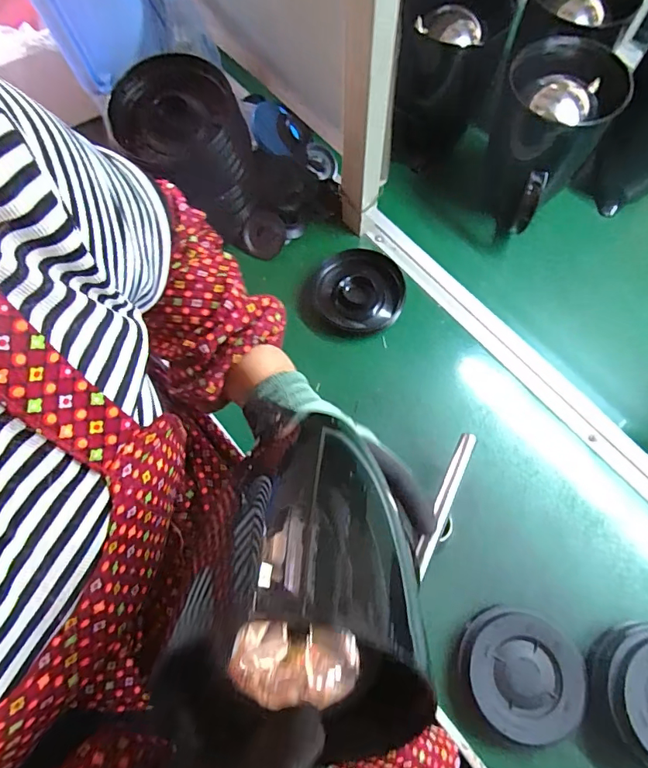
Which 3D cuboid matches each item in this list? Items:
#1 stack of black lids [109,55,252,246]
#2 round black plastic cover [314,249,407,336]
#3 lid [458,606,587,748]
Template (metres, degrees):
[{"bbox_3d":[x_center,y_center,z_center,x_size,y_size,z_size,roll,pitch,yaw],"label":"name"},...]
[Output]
[{"bbox_3d":[-0.164,-0.292,0.575,0.135,0.163,0.122,12,70,6],"label":"stack of black lids"},{"bbox_3d":[0.046,-0.124,0.606,0.117,0.028,0.109,0,70,1],"label":"round black plastic cover"},{"bbox_3d":[0.194,0.289,0.457,0.113,0.039,0.106,0,70,1],"label":"lid"}]

